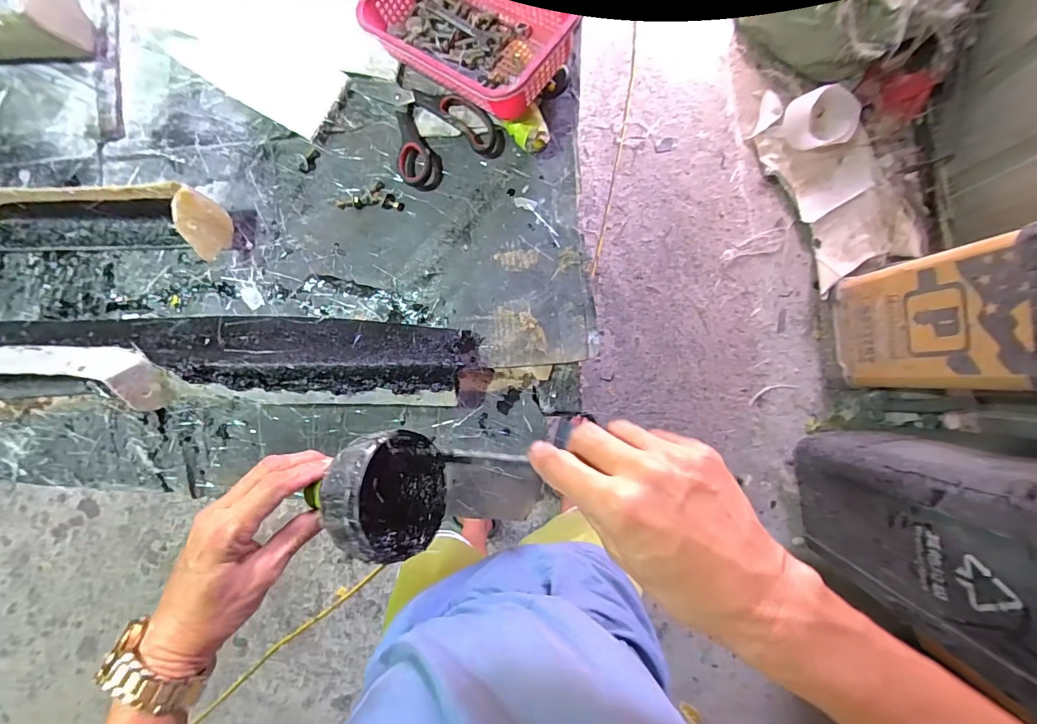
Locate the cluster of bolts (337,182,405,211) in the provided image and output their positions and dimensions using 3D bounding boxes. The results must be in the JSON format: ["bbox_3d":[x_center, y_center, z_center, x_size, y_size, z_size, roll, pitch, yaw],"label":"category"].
[{"bbox_3d":[-0.172,-0.194,0.529,0.079,0.011,0.033,4,87,0],"label":"cluster of bolts"}]

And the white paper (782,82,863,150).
[{"bbox_3d":[0.827,-0.669,1.257,0.162,0.120,0.133,-6,87,0],"label":"white paper"}]

